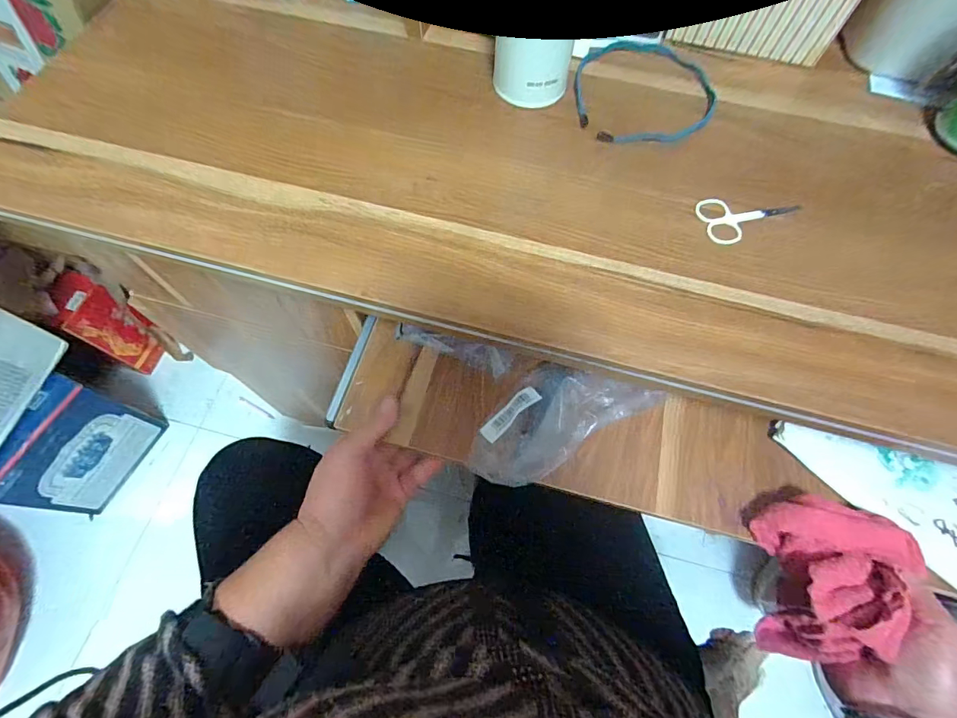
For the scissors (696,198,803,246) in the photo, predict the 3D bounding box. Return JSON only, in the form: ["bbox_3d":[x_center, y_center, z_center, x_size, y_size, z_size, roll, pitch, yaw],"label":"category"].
[{"bbox_3d":[0.210,-0.116,0.349,0.079,0.004,0.042,-21,69,-10],"label":"scissors"}]

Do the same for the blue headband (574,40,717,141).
[{"bbox_3d":[0.145,-0.241,0.396,0.122,0.008,0.126,-3,67,-3],"label":"blue headband"}]

